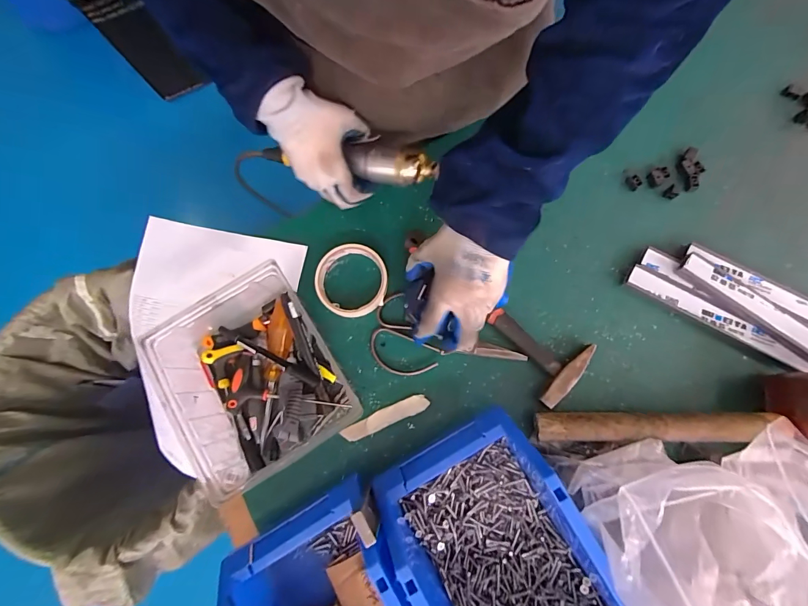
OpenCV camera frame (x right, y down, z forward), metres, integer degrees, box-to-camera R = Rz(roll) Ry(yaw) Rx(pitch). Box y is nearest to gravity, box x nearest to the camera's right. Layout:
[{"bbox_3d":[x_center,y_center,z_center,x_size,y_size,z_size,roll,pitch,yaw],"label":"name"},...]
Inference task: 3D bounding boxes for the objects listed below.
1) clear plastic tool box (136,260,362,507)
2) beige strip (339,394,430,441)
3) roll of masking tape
[{"bbox_3d":[-0.164,0.076,0.422,0.167,0.083,0.203,-33,79,-5],"label":"clear plastic tool box"},{"bbox_3d":[-0.022,0.133,0.445,0.103,0.004,0.020,-22,78,-7],"label":"beige strip"},{"bbox_3d":[-0.063,-0.028,0.472,0.086,0.019,0.091,0,78,2],"label":"roll of masking tape"}]

